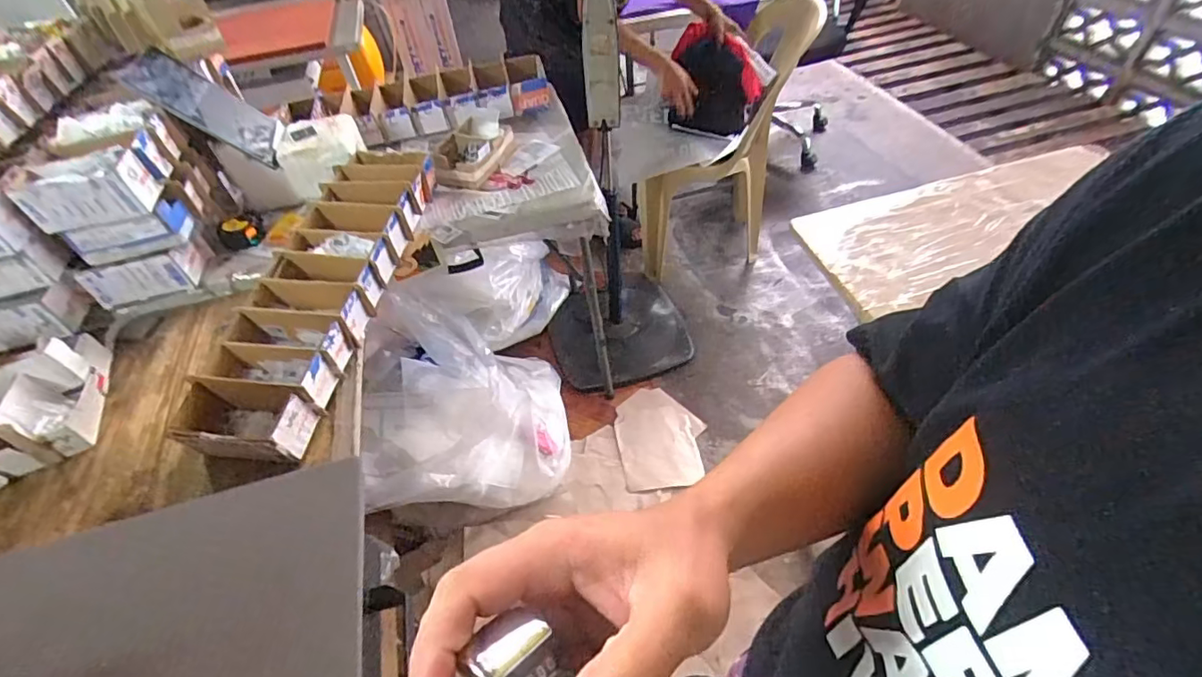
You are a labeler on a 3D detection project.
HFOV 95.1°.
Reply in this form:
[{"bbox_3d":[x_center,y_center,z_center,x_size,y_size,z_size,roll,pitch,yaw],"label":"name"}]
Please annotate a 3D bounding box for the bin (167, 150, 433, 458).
[{"bbox_3d":[-0.448,-0.101,0.912,0.179,0.084,0.633,1,48,8],"label":"bin"}]

